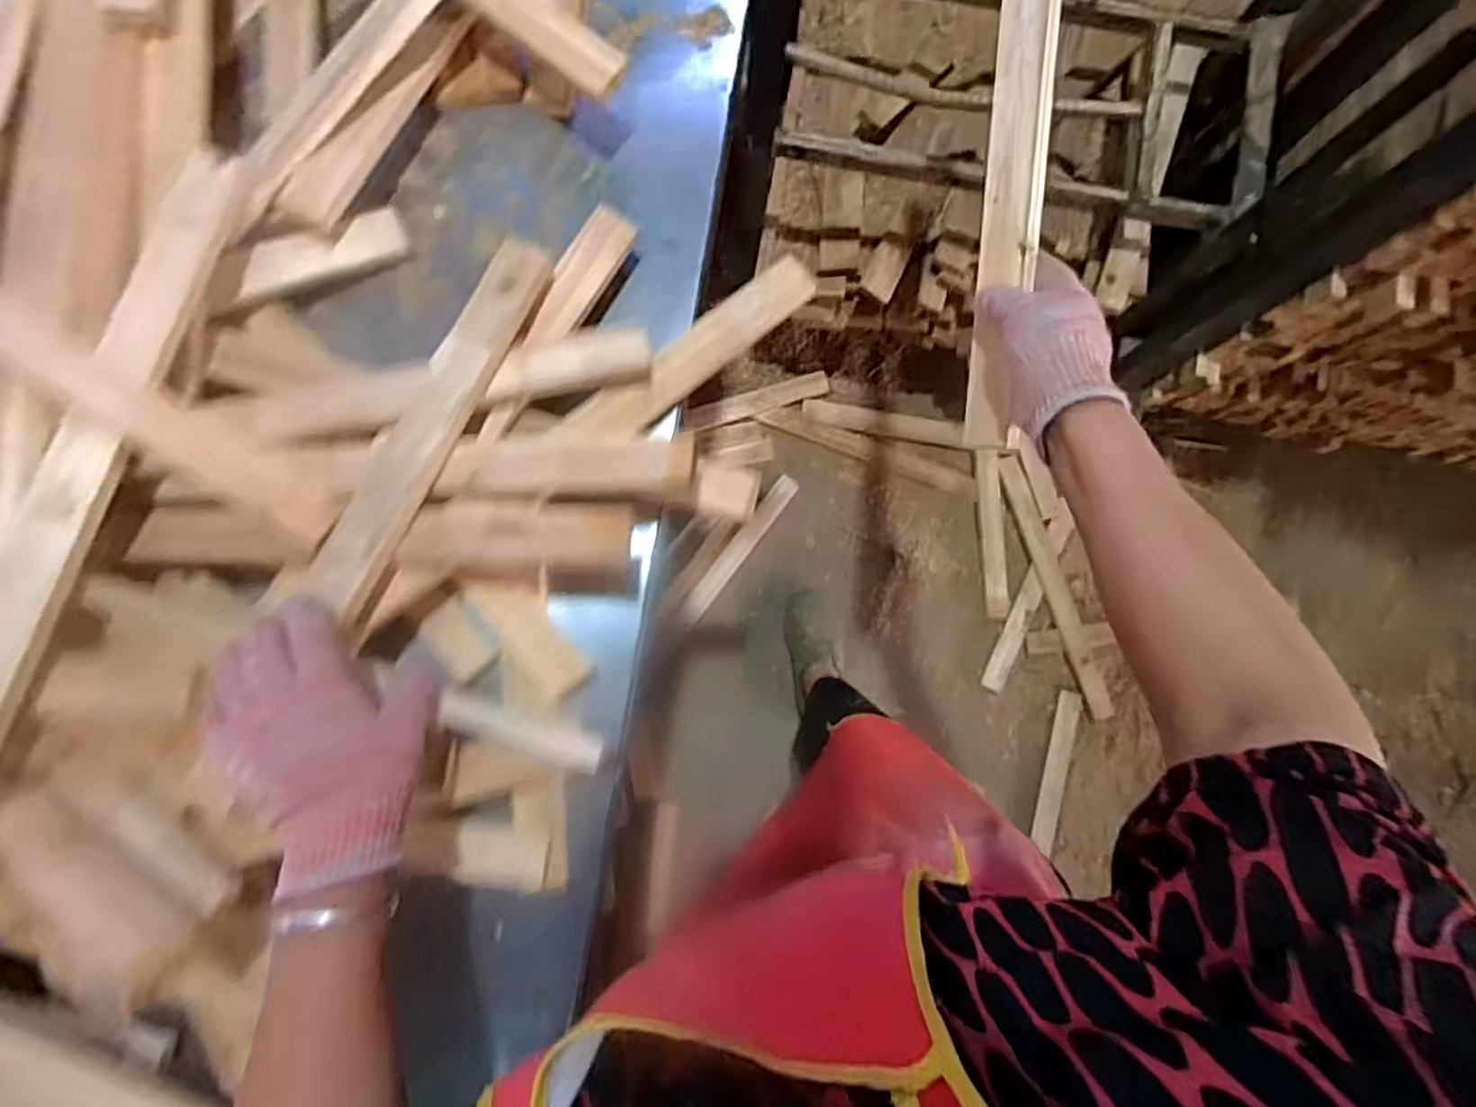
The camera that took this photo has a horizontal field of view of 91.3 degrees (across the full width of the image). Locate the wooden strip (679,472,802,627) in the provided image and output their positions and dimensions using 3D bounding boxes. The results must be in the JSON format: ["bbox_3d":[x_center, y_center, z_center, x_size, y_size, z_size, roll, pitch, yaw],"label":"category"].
[{"bbox_3d":[0.004,-0.009,1.376,0.041,0.022,0.331,37,86,3],"label":"wooden strip"}]

